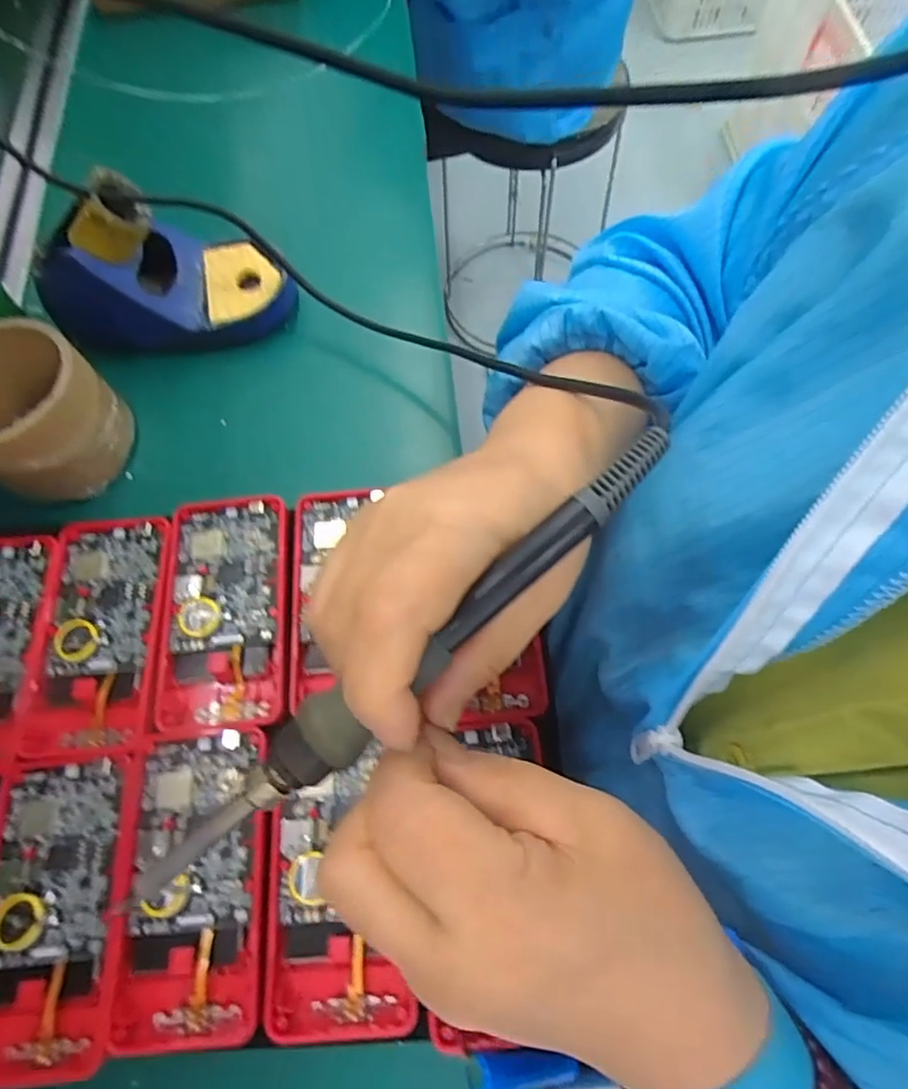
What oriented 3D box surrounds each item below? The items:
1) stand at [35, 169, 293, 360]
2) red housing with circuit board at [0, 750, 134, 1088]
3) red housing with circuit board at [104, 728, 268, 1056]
[{"bbox_3d":[-0.186,-0.176,0.366,0.149,0.084,0.076,-14,69,-3],"label":"stand"},{"bbox_3d":[-0.180,0.159,0.258,0.062,0.009,0.123,-6,69,0],"label":"red housing with circuit board"},{"bbox_3d":[-0.116,0.149,0.261,0.061,0.010,0.120,-4,69,1],"label":"red housing with circuit board"}]

